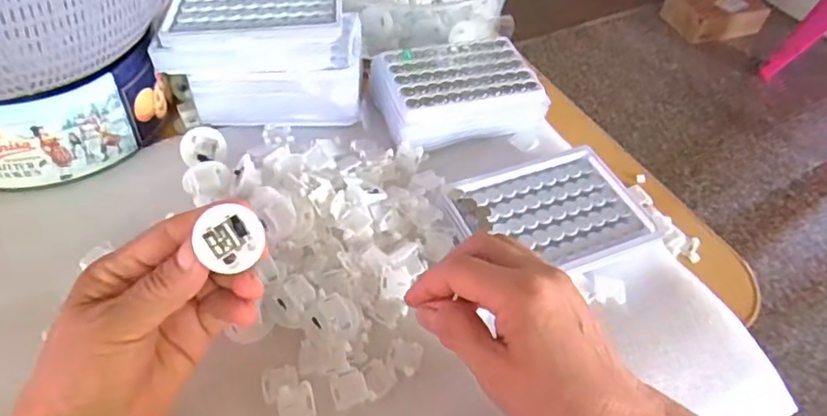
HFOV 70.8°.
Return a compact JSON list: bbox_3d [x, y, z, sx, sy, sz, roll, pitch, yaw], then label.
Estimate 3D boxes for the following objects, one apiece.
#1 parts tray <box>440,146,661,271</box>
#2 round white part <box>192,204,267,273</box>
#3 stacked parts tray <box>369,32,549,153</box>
[{"bbox_3d":[0.092,-0.002,0.418,0.132,0.010,0.103,-13,52,-15],"label":"parts tray"},{"bbox_3d":[-0.089,0.014,0.283,0.031,0.004,0.031,-14,85,-27],"label":"round white part"},{"bbox_3d":[0.038,-0.100,0.493,0.130,0.034,0.090,-12,52,-14],"label":"stacked parts tray"}]

